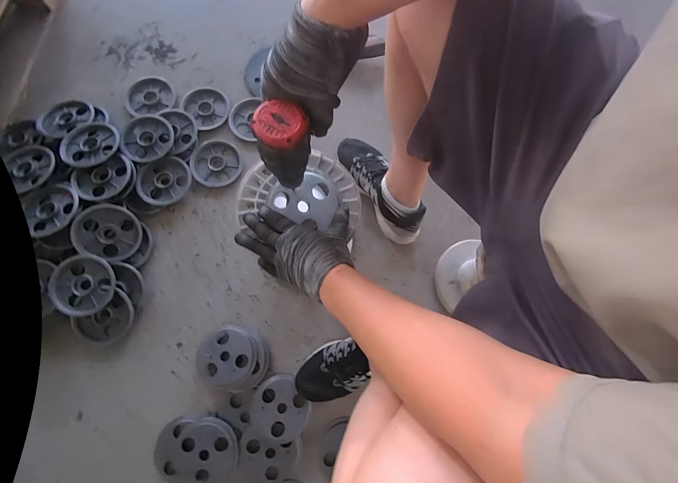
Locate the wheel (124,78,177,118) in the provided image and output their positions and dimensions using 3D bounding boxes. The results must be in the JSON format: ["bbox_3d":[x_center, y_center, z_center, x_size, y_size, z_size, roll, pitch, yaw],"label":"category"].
[{"bbox_3d":[-0.491,-0.374,0.762,0.131,0.022,0.115,-7,79,-5],"label":"wheel"}]

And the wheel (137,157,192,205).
[{"bbox_3d":[-0.413,-0.144,0.703,0.115,0.026,0.118,1,78,-3],"label":"wheel"}]

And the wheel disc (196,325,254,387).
[{"bbox_3d":[-0.237,0.236,0.615,0.113,0.009,0.115,1,66,-2],"label":"wheel disc"}]

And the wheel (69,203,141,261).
[{"bbox_3d":[-0.508,-0.023,0.649,0.120,0.014,0.116,2,86,-28],"label":"wheel"}]

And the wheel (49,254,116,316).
[{"bbox_3d":[-0.538,0.094,0.622,0.116,0.034,0.119,0,77,-2],"label":"wheel"}]

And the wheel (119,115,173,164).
[{"bbox_3d":[-0.460,-0.246,0.716,0.116,0.032,0.125,37,79,5],"label":"wheel"}]

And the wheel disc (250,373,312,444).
[{"bbox_3d":[-0.124,0.344,0.603,0.115,0.017,0.121,1,78,-3],"label":"wheel disc"}]

